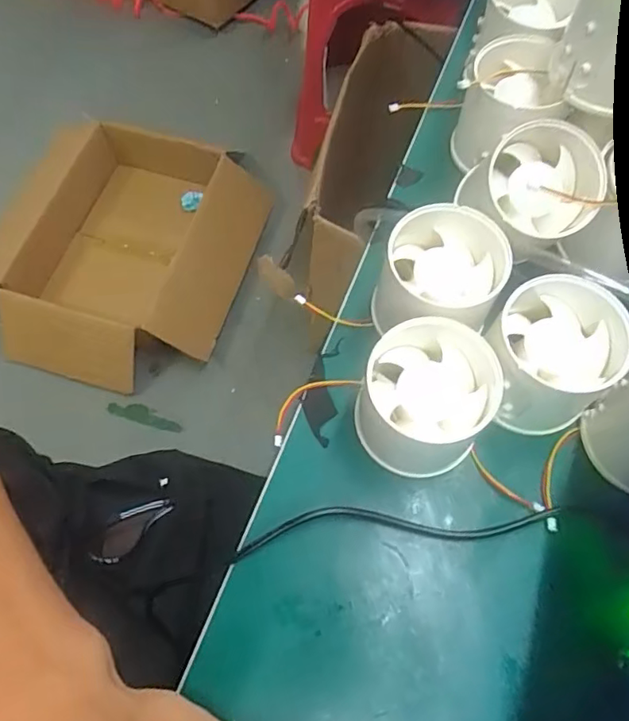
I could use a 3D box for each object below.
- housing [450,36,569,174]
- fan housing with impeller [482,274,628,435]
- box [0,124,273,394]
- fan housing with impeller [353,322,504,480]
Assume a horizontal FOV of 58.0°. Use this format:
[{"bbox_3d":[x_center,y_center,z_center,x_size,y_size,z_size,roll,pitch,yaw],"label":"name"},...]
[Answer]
[{"bbox_3d":[0.098,-0.131,0.297,0.048,0.049,0.055,-5,67,-2],"label":"housing"},{"bbox_3d":[0.101,-0.001,0.245,0.057,0.048,0.053,-34,71,-13],"label":"fan housing with impeller"},{"bbox_3d":[-0.379,-0.209,1.096,0.529,0.131,0.501,15,68,7],"label":"box"},{"bbox_3d":[0.046,0.017,0.241,0.052,0.054,0.049,0,67,0],"label":"fan housing with impeller"}]

